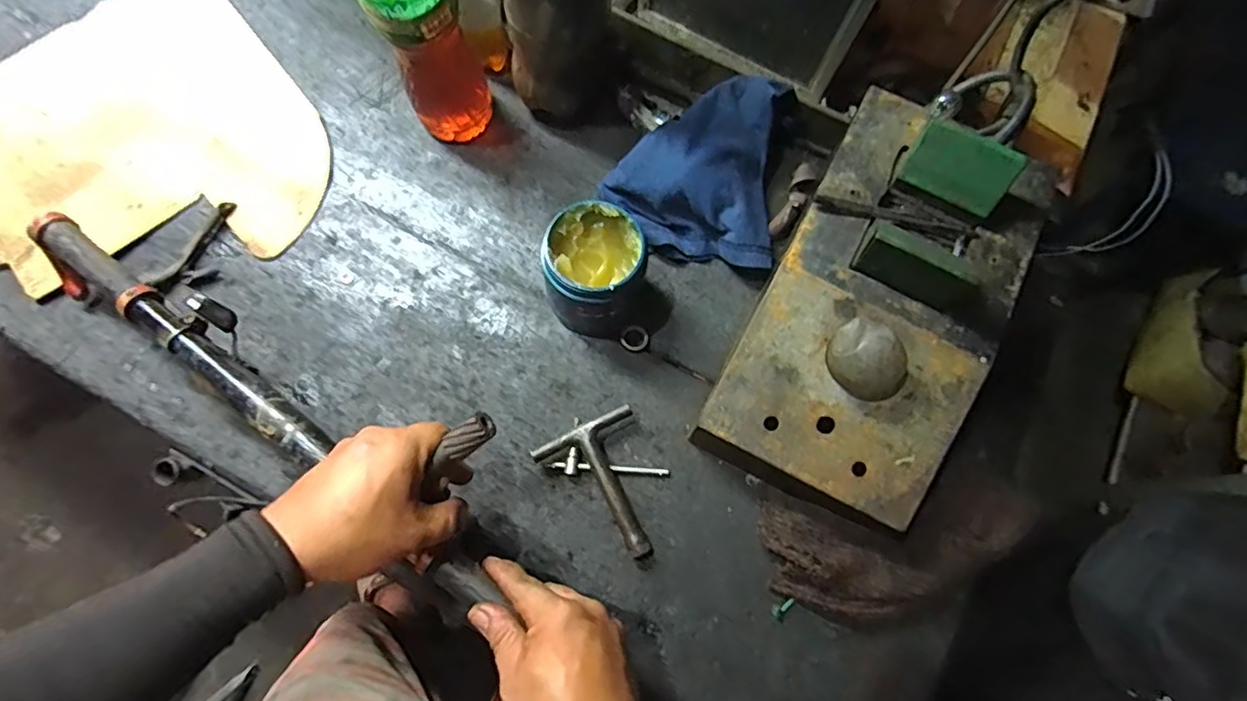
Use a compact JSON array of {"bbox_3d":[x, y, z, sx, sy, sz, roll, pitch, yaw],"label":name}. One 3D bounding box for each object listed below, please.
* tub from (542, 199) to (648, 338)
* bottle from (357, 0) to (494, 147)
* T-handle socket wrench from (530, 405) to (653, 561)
[{"bbox_3d":[-0.027,-0.069,0.552,0.085,0.101,0.093,0,73,-1],"label":"tub"},{"bbox_3d":[-0.182,-0.295,0.526,0.080,0.271,0.083,-25,76,-9],"label":"bottle"},{"bbox_3d":[-0.012,0.126,0.535,0.092,0.028,0.125,-26,76,-9],"label":"T-handle socket wrench"}]

